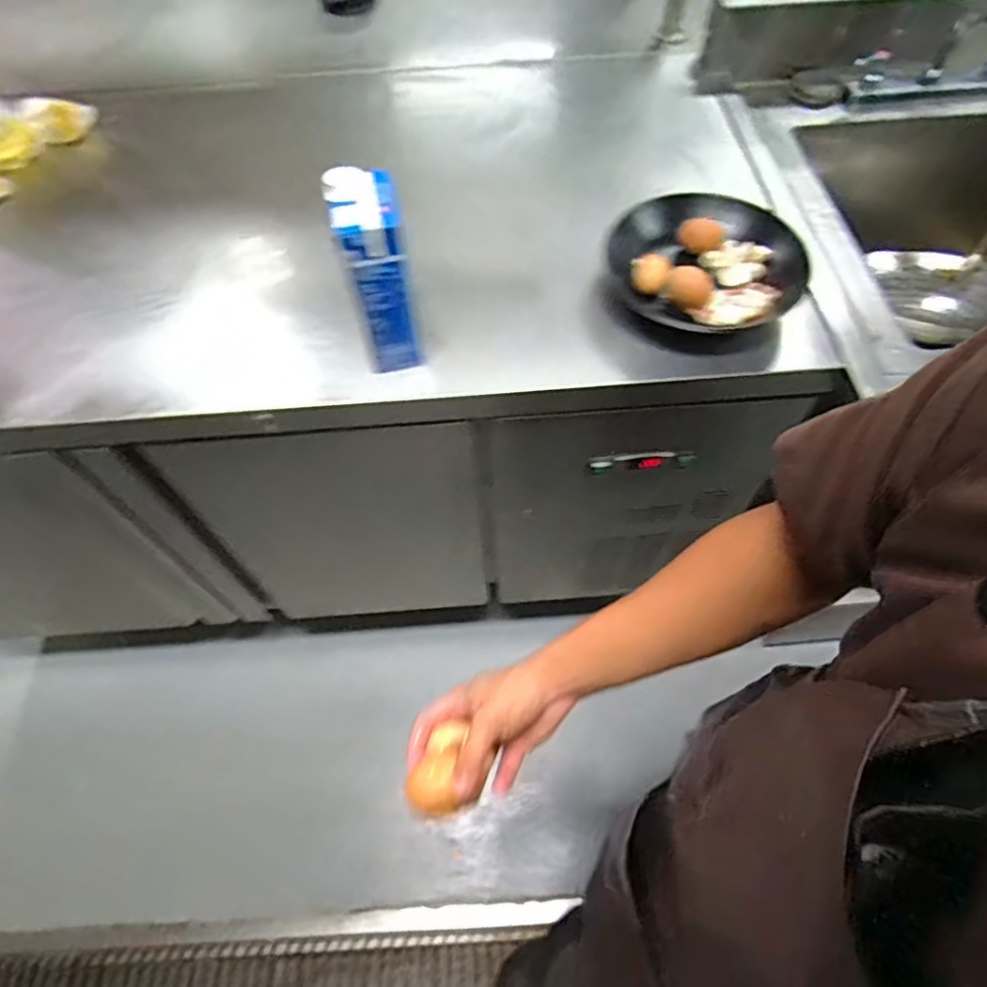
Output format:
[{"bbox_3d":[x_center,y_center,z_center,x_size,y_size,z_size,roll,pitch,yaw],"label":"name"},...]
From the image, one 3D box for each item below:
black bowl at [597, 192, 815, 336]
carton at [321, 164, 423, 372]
[{"bbox_3d":[0.263,-0.285,0.780,0.224,0.053,0.214,-1,59,2],"label":"black bowl"},{"bbox_3d":[-0.123,-0.233,0.686,0.062,0.194,0.089,-12,59,-5],"label":"carton"}]

